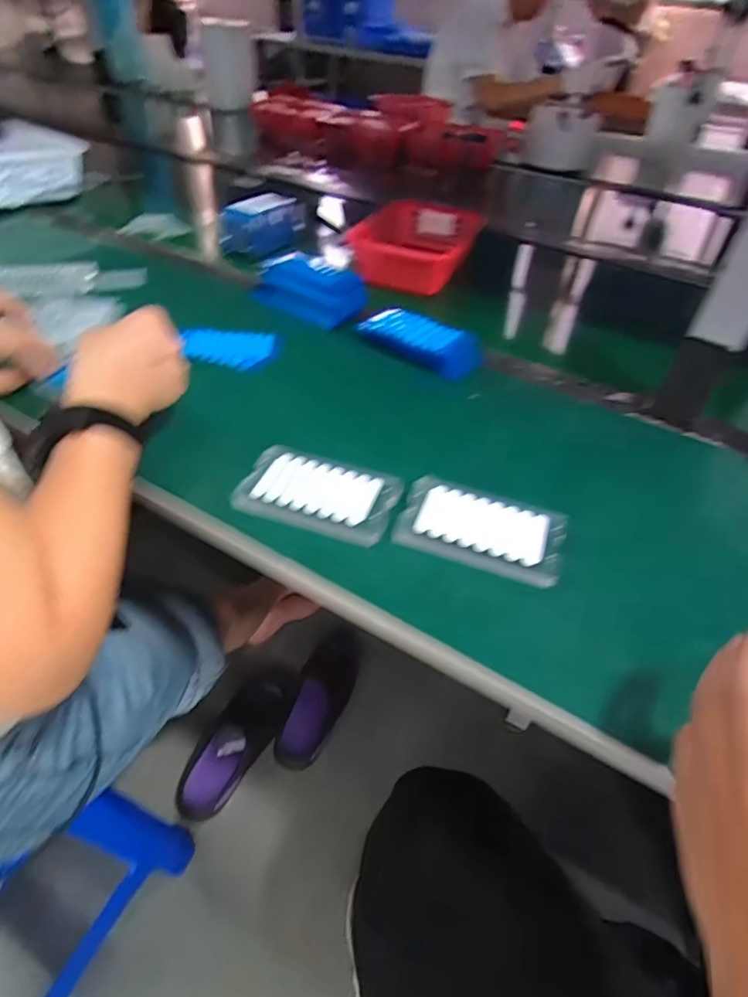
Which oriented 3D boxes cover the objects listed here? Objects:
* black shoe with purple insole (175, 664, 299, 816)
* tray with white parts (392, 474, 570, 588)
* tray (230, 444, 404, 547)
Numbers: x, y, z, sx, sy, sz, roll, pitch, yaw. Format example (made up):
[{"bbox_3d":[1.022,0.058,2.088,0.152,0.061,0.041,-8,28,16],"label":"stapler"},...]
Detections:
[{"bbox_3d":[-0.244,0.441,0.979,0.096,0.080,0.294,21,48,16],"label":"black shoe with purple insole"},{"bbox_3d":[0.085,0.022,0.416,0.123,0.014,0.071,17,47,12],"label":"tray with white parts"},{"bbox_3d":[-0.045,-0.003,0.437,0.126,0.020,0.070,16,46,12],"label":"tray"}]

